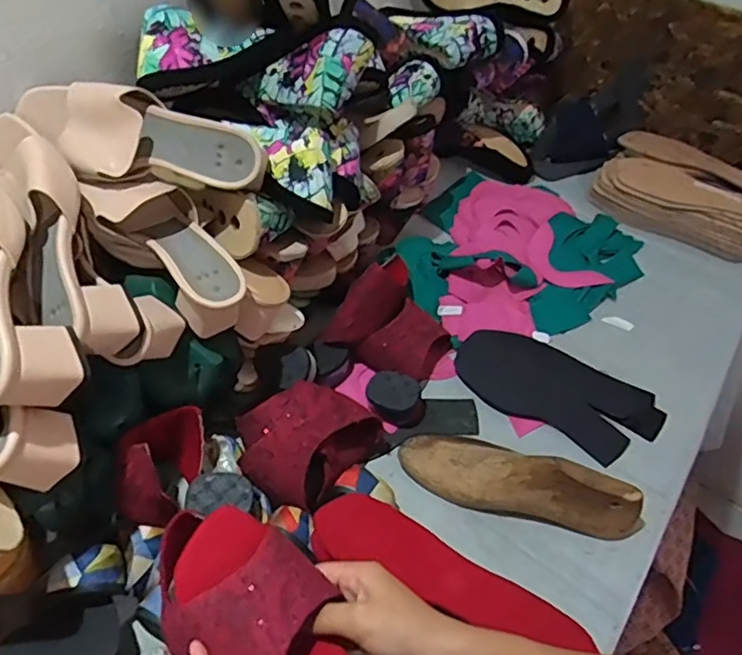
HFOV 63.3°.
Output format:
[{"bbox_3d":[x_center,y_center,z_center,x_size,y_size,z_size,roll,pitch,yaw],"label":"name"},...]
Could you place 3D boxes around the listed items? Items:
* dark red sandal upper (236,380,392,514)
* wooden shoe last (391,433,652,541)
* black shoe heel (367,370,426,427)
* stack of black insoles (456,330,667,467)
[{"bbox_3d":[-0.069,0.110,0.624,0.121,0.070,0.133,33,56,23],"label":"dark red sandal upper"},{"bbox_3d":[0.154,0.145,0.613,0.245,0.077,0.076,11,50,7],"label":"wooden shoe last"},{"bbox_3d":[0.029,0.082,0.686,0.068,0.048,0.054,8,50,4],"label":"black shoe heel"},{"bbox_3d":[0.220,0.073,0.719,0.235,0.015,0.112,28,54,19],"label":"stack of black insoles"}]

